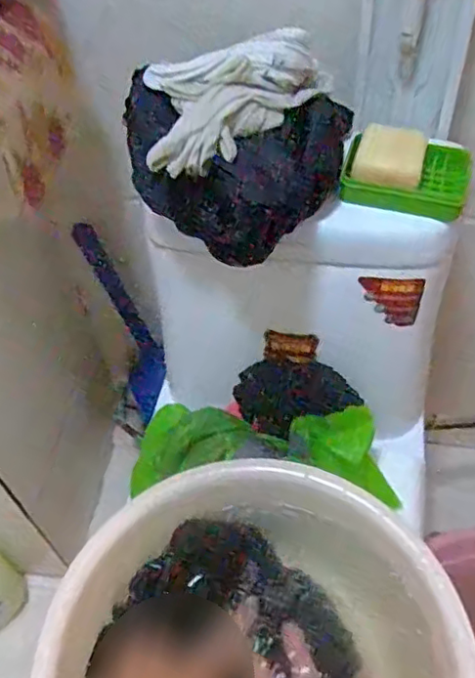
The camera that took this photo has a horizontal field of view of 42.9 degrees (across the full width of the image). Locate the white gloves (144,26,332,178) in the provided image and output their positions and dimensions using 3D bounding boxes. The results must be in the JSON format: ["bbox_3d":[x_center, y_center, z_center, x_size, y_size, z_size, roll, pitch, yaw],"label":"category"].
[{"bbox_3d":[0.002,-0.211,0.521,0.161,0.055,0.132,-6,50,1],"label":"white gloves"}]

